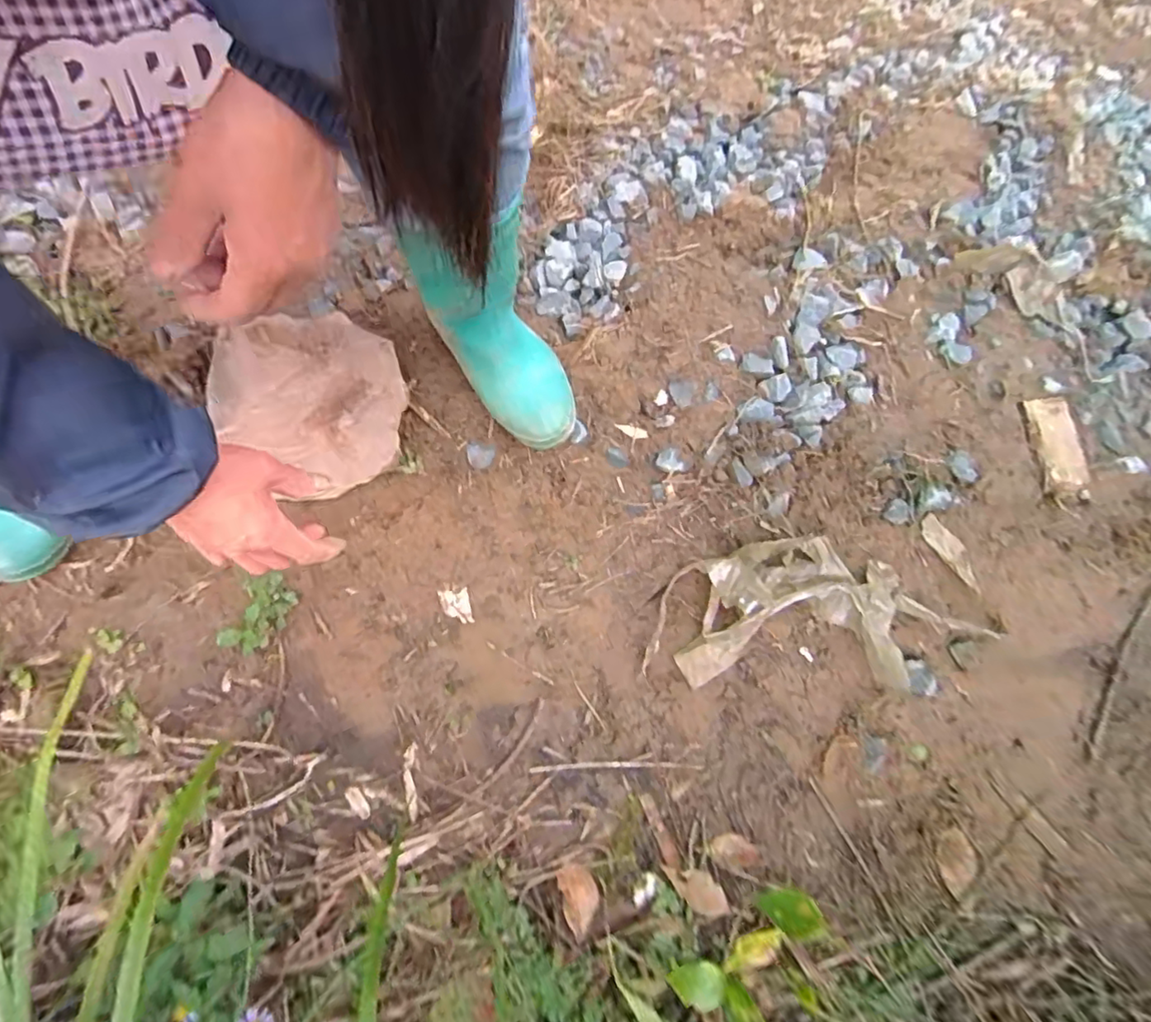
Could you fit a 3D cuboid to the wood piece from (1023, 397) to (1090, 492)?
[{"bbox_3d":[0.592,-0.084,0.778,0.067,0.013,0.115,-7,82,-6],"label":"wood piece"}]

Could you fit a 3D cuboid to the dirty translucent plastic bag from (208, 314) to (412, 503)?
[{"bbox_3d":[-0.275,-0.116,0.660,0.185,0.026,0.193,-17,86,-7],"label":"dirty translucent plastic bag"}]

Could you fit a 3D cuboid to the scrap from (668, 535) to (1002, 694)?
[{"bbox_3d":[0.276,0.111,0.678,0.316,0.086,0.140,2,65,-2],"label":"scrap"}]

